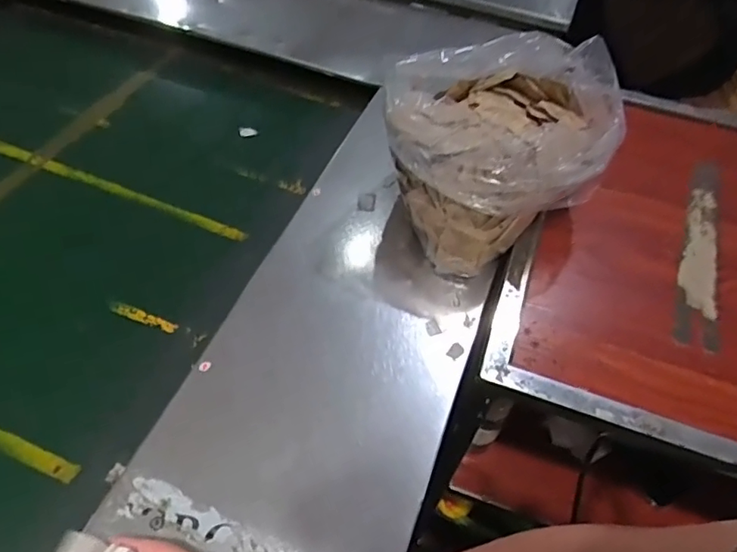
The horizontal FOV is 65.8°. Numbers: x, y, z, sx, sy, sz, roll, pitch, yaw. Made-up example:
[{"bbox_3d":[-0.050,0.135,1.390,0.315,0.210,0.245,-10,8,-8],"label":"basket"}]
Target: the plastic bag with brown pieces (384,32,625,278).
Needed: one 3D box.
[{"bbox_3d":[0.161,-0.160,0.693,0.256,0.189,0.230,-27,58,-21],"label":"plastic bag with brown pieces"}]

